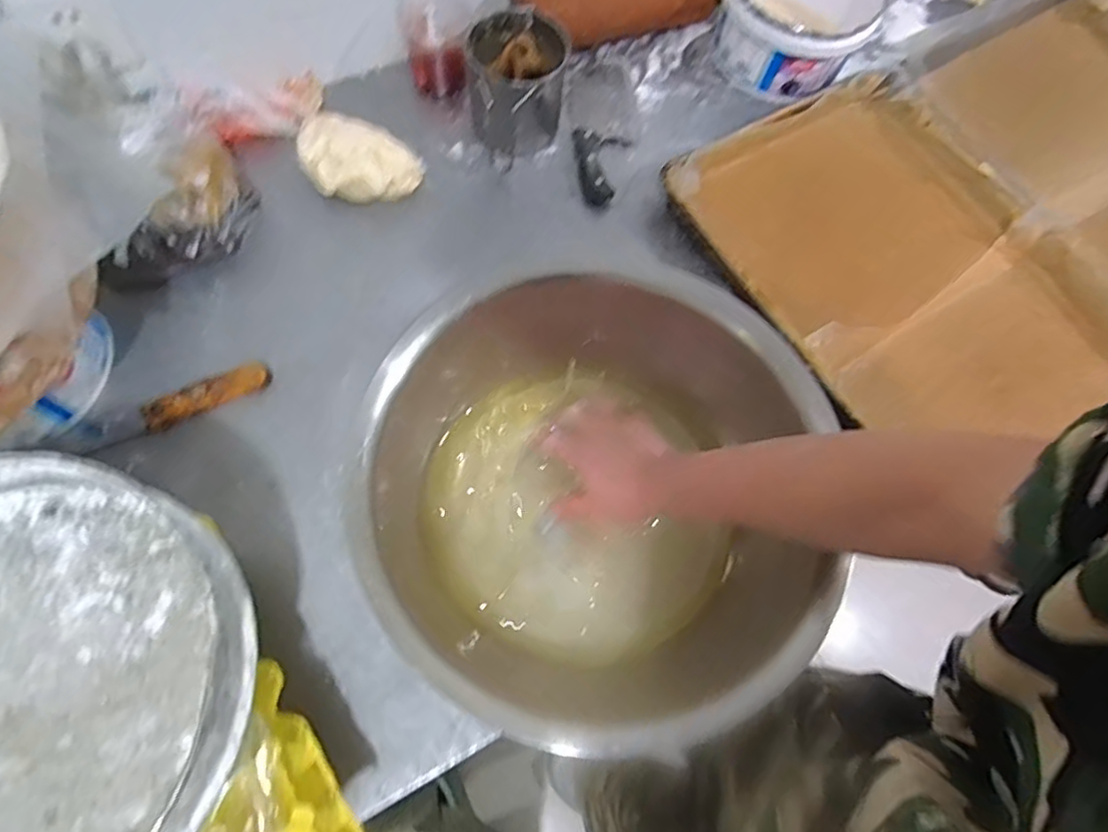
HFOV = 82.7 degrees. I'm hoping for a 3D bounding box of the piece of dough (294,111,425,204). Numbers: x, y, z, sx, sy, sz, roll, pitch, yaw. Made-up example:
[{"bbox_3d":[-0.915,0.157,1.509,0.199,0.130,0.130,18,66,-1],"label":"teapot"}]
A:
[{"bbox_3d":[-0.232,-0.304,0.755,0.141,0.063,0.086,3,66,-3],"label":"piece of dough"}]

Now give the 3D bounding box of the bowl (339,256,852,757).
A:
[{"bbox_3d":[0.054,0.047,0.586,0.434,0.146,0.467,1,68,-2],"label":"bowl"}]

